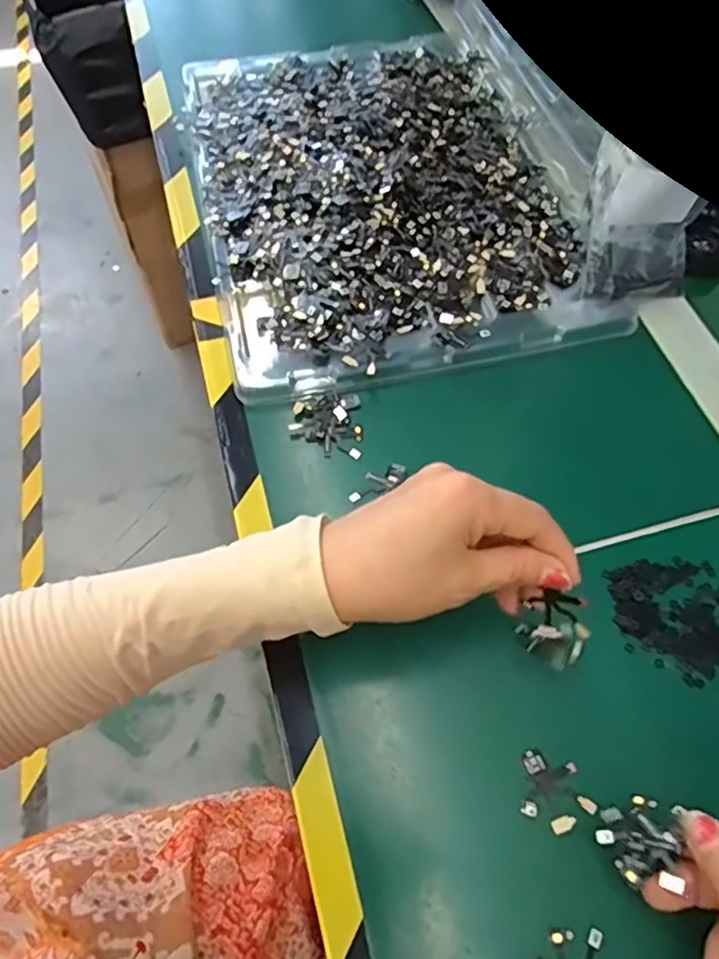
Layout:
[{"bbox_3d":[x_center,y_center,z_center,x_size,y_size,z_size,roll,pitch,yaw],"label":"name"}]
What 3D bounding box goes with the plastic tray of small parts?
[{"bbox_3d":[0.009,-0.245,0.497,0.273,0.027,0.394,-12,61,-8],"label":"plastic tray of small parts"}]

